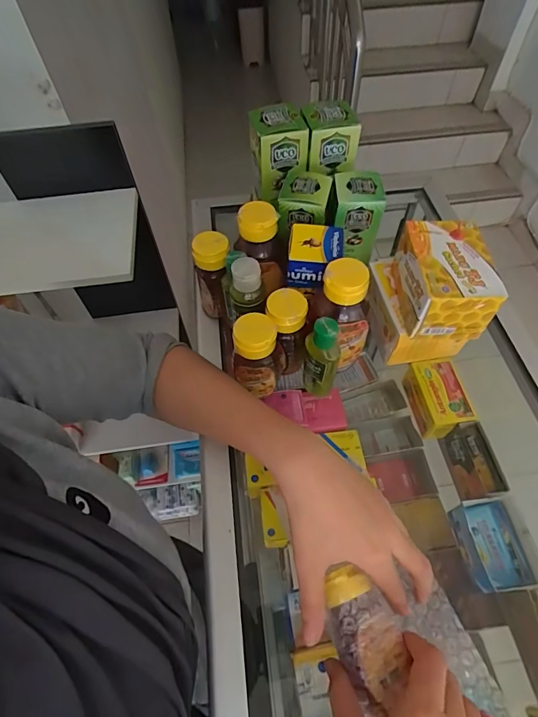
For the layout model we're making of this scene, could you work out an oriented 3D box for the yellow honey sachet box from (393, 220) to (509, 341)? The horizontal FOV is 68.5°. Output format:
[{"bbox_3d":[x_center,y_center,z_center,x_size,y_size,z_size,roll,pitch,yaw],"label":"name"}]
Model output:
[{"bbox_3d":[0.172,-0.077,0.393,0.072,0.062,0.100,-1,56,2],"label":"yellow honey sachet box"}]

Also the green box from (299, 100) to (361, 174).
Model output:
[{"bbox_3d":[0.070,-0.252,0.451,0.056,0.057,0.048,-4,56,0],"label":"green box"}]

